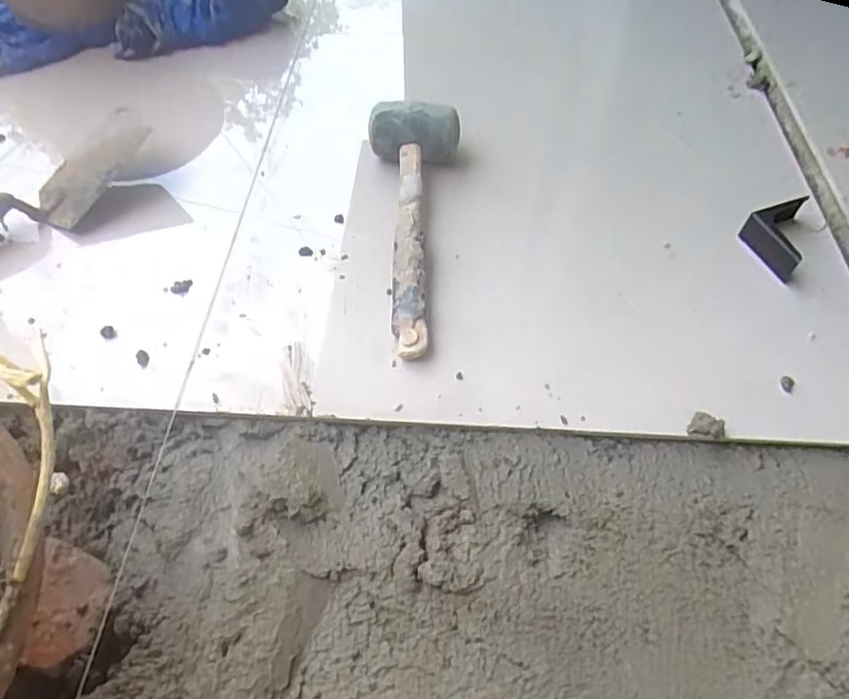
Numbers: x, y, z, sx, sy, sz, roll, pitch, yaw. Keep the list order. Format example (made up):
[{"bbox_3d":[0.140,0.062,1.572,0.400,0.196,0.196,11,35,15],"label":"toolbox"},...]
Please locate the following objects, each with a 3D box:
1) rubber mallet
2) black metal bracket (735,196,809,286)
[{"bbox_3d":[-0.013,-0.129,0.555,0.090,0.057,0.299,1,56,1],"label":"rubber mallet"},{"bbox_3d":[0.335,-0.112,0.568,0.049,0.033,0.090,17,57,11],"label":"black metal bracket"}]

